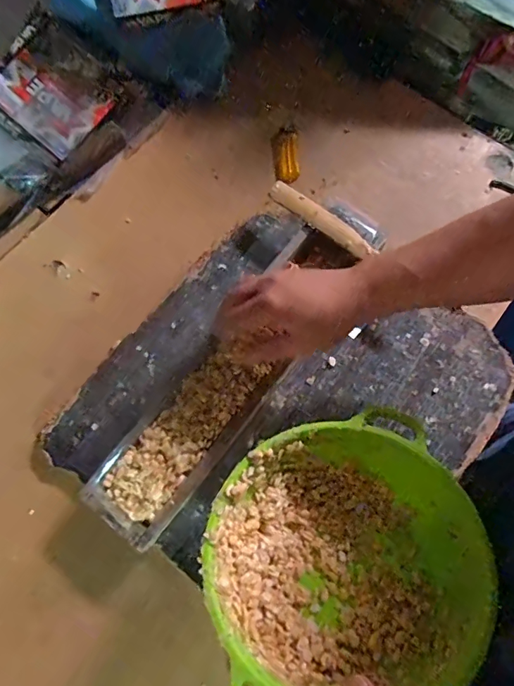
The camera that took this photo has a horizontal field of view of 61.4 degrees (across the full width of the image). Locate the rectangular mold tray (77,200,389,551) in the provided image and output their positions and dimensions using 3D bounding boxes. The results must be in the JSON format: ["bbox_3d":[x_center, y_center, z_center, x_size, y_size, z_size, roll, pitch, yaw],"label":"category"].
[{"bbox_3d":[-0.019,0.020,0.478,0.092,0.046,0.410,36,76,8],"label":"rectangular mold tray"}]

